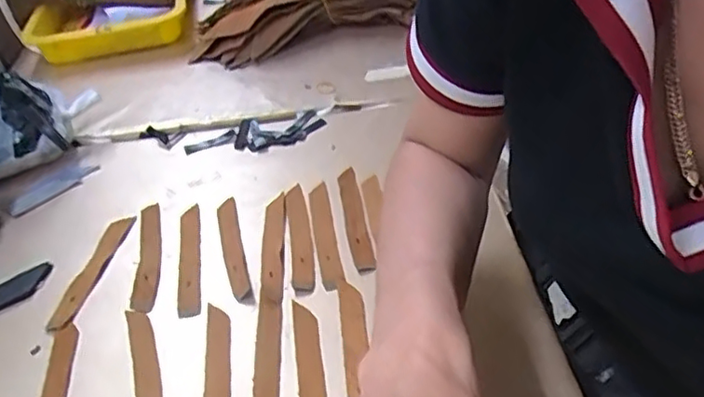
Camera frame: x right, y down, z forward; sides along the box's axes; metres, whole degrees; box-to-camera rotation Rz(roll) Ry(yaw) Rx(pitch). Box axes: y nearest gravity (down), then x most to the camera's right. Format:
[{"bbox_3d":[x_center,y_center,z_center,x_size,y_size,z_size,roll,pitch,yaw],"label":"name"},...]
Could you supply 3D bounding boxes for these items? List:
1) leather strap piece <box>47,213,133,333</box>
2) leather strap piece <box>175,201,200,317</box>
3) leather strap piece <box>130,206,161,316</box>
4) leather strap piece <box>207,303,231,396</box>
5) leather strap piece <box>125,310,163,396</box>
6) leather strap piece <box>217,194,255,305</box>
[{"bbox_3d":[-0.207,0.055,0.512,0.019,0.008,0.121,3,39,11],"label":"leather strap piece"},{"bbox_3d":[-0.130,0.045,0.513,0.016,0.004,0.123,-10,39,-5],"label":"leather strap piece"},{"bbox_3d":[-0.164,0.044,0.520,0.019,0.010,0.120,-9,39,-4],"label":"leather strap piece"},{"bbox_3d":[-0.088,0.118,0.423,0.016,0.006,0.122,-8,38,-3],"label":"leather strap piece"},{"bbox_3d":[-0.137,0.118,0.427,0.018,0.008,0.121,-15,39,-12],"label":"leather strap piece"},{"bbox_3d":[-0.096,0.038,0.516,0.016,0.007,0.124,-13,39,-9],"label":"leather strap piece"}]

